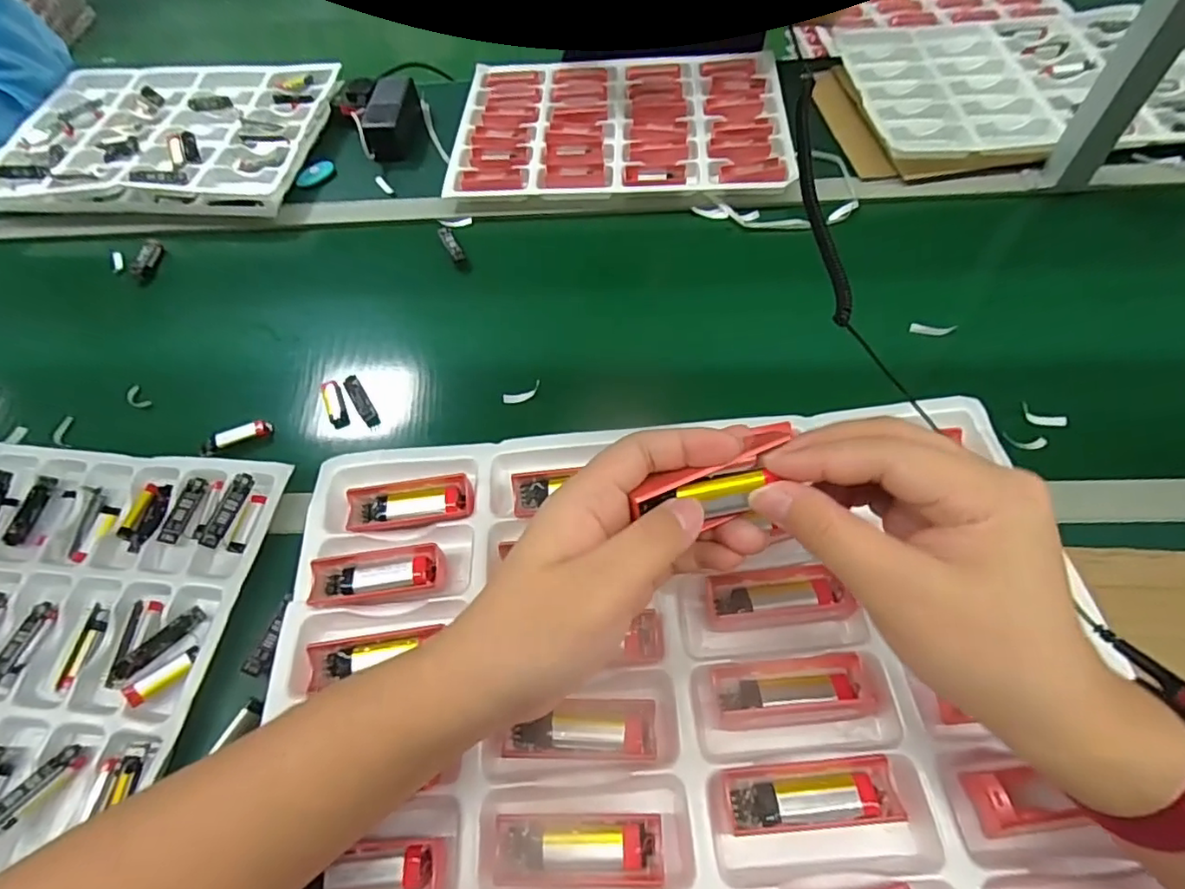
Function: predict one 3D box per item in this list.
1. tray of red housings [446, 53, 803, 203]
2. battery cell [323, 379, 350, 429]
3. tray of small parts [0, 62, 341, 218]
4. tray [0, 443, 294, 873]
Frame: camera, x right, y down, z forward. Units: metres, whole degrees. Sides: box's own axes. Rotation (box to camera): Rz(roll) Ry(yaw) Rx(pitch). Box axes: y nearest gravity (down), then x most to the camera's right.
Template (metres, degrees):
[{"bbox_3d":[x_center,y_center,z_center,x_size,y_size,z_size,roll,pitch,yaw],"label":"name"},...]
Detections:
[{"bbox_3d":[0.039,-0.463,0.833,0.451,0.031,0.319,1,60,4],"label":"tray of red housings"},{"bbox_3d":[-0.275,-0.045,0.618,0.015,0.019,0.061,-22,60,-9],"label":"battery cell"},{"bbox_3d":[-0.633,-0.465,0.873,0.464,0.045,0.328,2,60,5],"label":"tray of small parts"},{"bbox_3d":[-0.466,0.205,0.455,0.315,0.030,0.452,5,60,7],"label":"tray"}]

